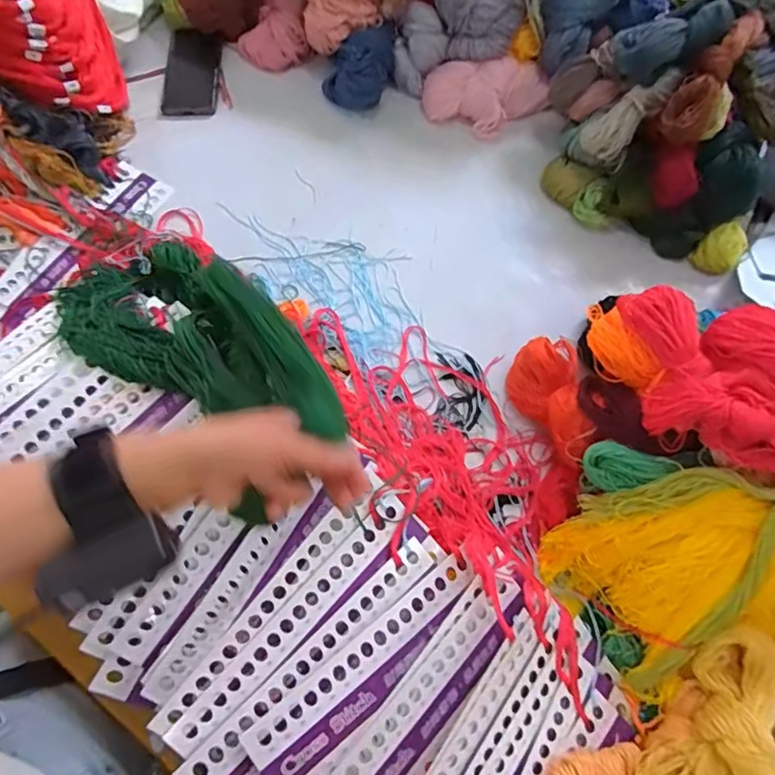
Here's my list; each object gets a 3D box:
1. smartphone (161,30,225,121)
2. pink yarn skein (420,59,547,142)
[{"bbox_3d":[-0.282,-0.456,0.785,0.077,0.015,0.165,0,67,-2],"label":"smartphone"},{"bbox_3d":[0.139,-0.397,0.737,0.174,0.068,0.085,0,67,-1],"label":"pink yarn skein"}]

